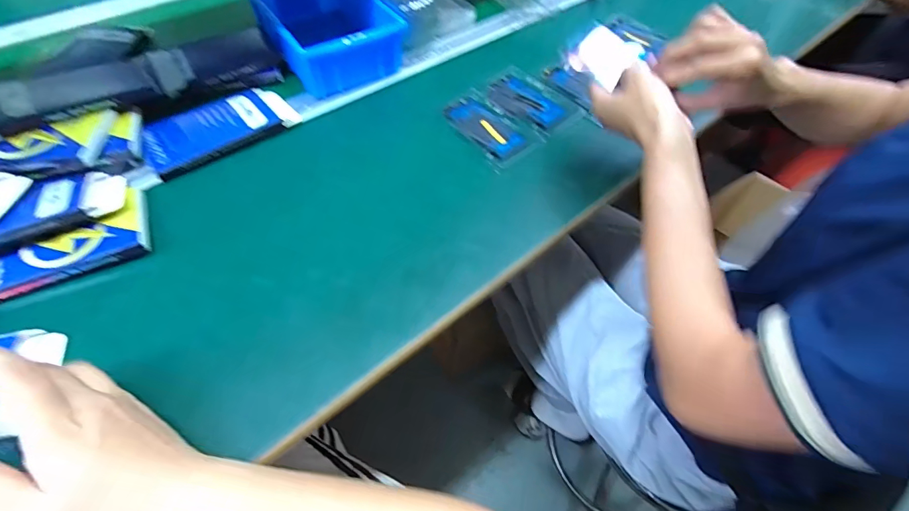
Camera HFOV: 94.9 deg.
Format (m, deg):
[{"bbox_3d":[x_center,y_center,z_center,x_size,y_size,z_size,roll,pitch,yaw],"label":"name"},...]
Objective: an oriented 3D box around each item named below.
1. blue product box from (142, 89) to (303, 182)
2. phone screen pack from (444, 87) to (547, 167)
[{"bbox_3d":[-0.253,-0.141,0.452,0.152,0.014,0.085,-33,64,-22],"label":"blue product box"},{"bbox_3d":[0.041,-0.151,0.492,0.068,0.011,0.107,-39,66,-24],"label":"phone screen pack"}]

